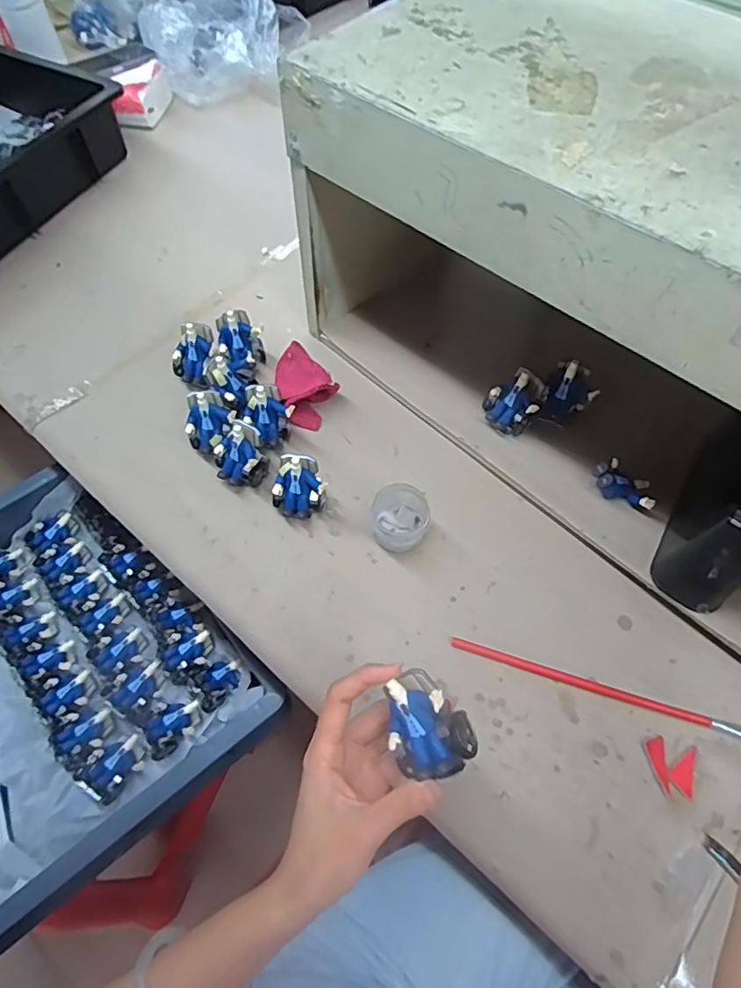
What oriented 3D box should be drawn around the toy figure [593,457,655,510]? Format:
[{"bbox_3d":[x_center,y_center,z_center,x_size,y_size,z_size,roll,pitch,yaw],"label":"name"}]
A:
[{"bbox_3d":[0.233,-0.012,0.508,0.056,0.027,0.039,24,64,13],"label":"toy figure"}]

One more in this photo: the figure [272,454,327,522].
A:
[{"bbox_3d":[-0.068,-0.005,0.515,0.048,0.059,0.039,-22,64,-11],"label":"figure"}]

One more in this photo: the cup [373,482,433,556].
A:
[{"bbox_3d":[0.028,0.025,0.511,0.051,0.040,0.056,0,62,0],"label":"cup"}]

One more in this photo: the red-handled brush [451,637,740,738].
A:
[{"bbox_3d":[0.187,0.159,0.455,0.240,0.007,0.011,16,63,9],"label":"red-handled brush"}]

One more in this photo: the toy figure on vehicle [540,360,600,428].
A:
[{"bbox_3d":[0.195,-0.096,0.549,0.045,0.058,0.046,18,63,10],"label":"toy figure on vehicle"}]

